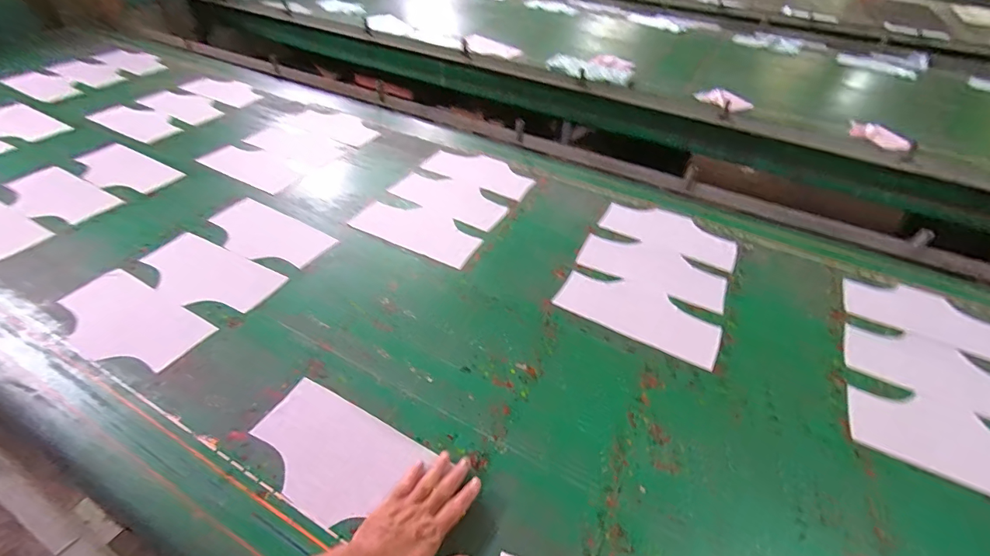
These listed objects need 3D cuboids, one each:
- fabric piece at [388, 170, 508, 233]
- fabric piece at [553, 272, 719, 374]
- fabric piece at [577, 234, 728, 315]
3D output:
[{"bbox_3d":[-0.115,-0.208,1.122,0.317,0.011,0.150,26,47,26],"label":"fabric piece"},{"bbox_3d":[0.284,0.064,0.859,0.305,0.005,0.138,23,46,19],"label":"fabric piece"},{"bbox_3d":[0.348,-0.025,0.959,0.305,0.006,0.153,21,43,18],"label":"fabric piece"}]

